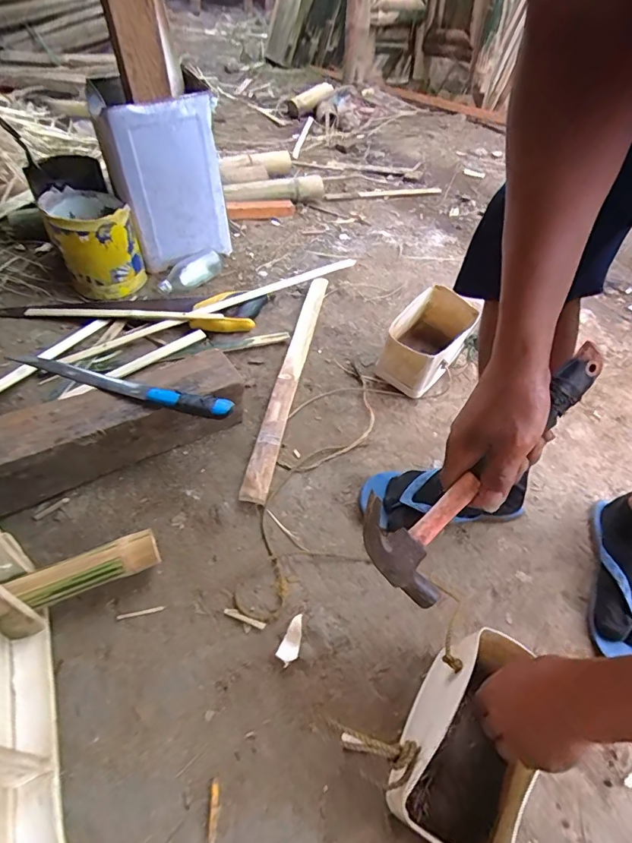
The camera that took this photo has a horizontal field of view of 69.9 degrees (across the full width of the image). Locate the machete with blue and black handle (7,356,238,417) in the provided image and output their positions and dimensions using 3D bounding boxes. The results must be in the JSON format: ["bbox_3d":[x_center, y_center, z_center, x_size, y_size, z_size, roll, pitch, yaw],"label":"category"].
[{"bbox_3d":[-0.294,-0.057,0.684,0.345,0.037,0.033,16,51,11],"label":"machete with blue and black handle"}]

